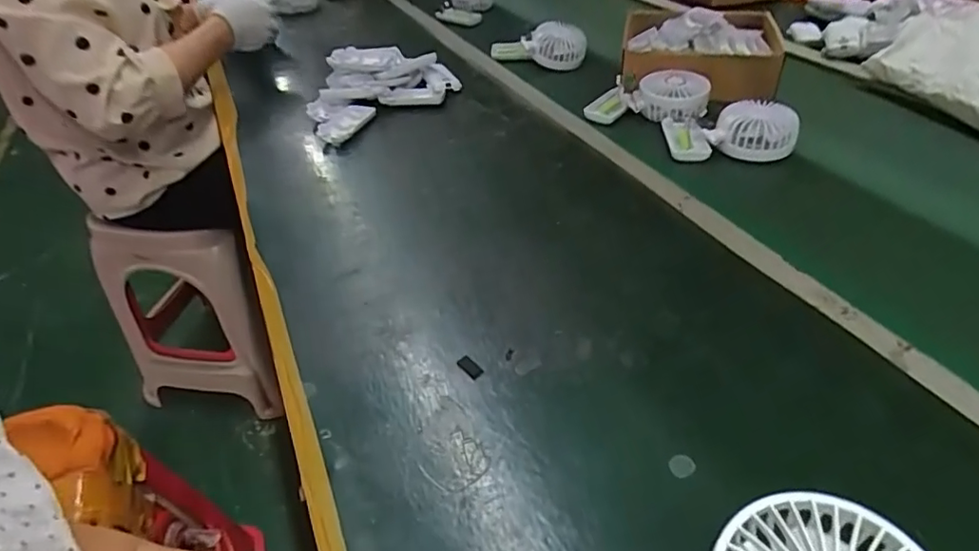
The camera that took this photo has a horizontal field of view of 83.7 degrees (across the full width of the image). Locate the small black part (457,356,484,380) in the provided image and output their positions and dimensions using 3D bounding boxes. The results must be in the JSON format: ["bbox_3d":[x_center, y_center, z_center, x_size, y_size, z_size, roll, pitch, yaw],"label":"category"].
[{"bbox_3d":[-0.015,0.072,0.431,0.011,0.004,0.021,-35,48,-28],"label":"small black part"}]

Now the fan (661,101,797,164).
[{"bbox_3d":[0.291,-0.179,0.666,0.142,0.054,0.088,4,43,13],"label":"fan"}]

